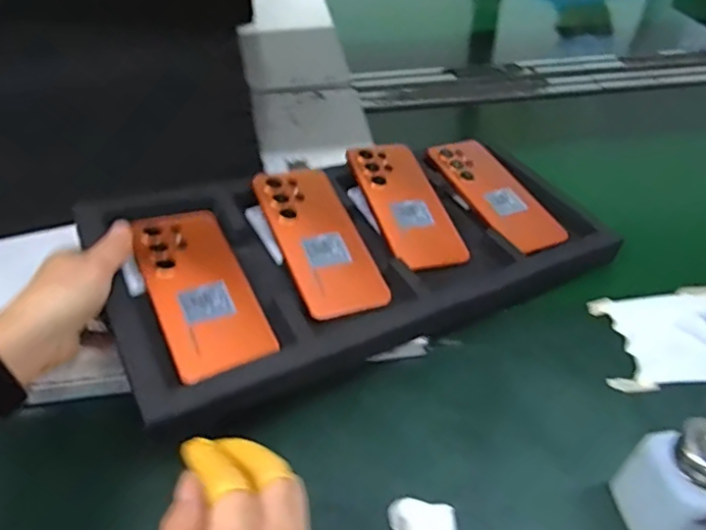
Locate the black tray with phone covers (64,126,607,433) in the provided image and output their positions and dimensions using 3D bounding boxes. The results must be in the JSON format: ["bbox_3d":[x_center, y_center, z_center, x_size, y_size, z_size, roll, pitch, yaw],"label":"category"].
[{"bbox_3d":[0.013,-0.021,0.547,0.463,0.032,0.221,-18,54,-28],"label":"black tray with phone covers"}]

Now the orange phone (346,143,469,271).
[{"bbox_3d":[0.053,-0.062,0.589,0.075,0.007,0.172,-7,53,-22],"label":"orange phone"}]

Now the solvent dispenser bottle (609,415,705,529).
[{"bbox_3d":[0.213,0.140,0.374,0.054,0.118,0.050,0,44,1],"label":"solvent dispenser bottle"}]

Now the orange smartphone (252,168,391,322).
[{"bbox_3d":[-0.032,-0.025,0.529,0.075,0.007,0.170,-13,57,-22],"label":"orange smartphone"}]

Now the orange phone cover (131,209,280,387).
[{"bbox_3d":[-0.122,0.018,0.470,0.082,0.009,0.174,-12,51,-30],"label":"orange phone cover"}]

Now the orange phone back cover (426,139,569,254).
[{"bbox_3d":[0.155,-0.079,0.628,0.070,0.009,0.172,-23,58,-22],"label":"orange phone back cover"}]

